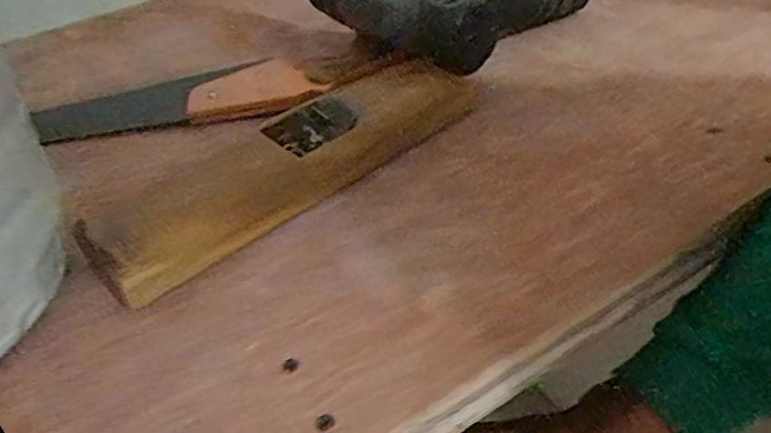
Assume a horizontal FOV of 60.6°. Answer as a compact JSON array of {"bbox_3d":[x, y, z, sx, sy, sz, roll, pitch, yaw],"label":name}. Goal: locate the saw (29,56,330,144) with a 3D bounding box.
[{"bbox_3d":[-0.141,-0.086,0.453,0.216,0.015,0.075,-9,41,-5],"label":"saw"}]

